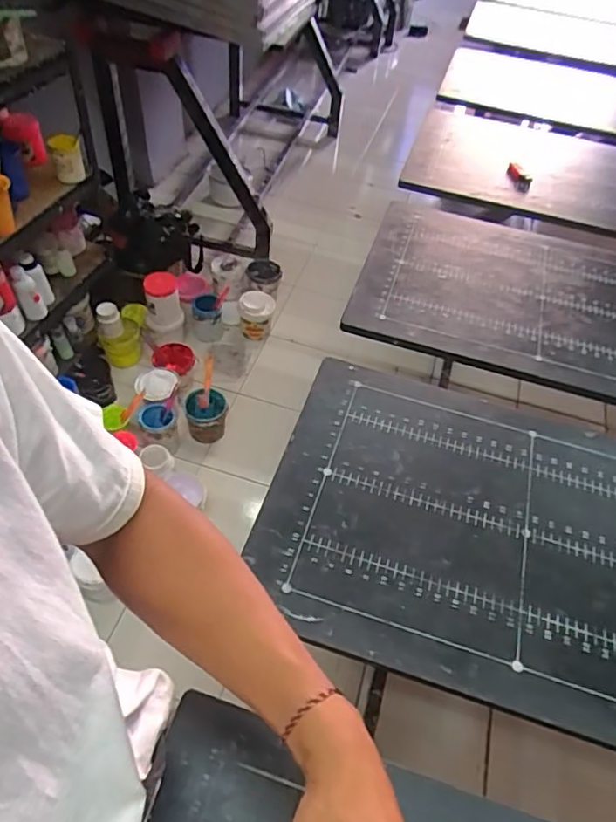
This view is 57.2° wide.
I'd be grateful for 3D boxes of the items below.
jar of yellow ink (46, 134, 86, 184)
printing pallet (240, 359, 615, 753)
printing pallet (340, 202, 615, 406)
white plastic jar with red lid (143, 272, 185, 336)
[{"bbox_3d":[-0.648,-0.680,1.528,0.081,0.097,0.100,-16,54,-18],"label":"jar of yellow ink"},{"bbox_3d":[0.245,0.148,0.670,0.577,0.017,0.387,16,53,9],"label":"printing pallet"},{"bbox_3d":[0.382,-0.199,0.973,0.569,0.029,0.398,17,51,8],"label":"printing pallet"},{"bbox_3d":[-0.472,-0.354,1.834,0.116,0.186,0.114,3,50,-4],"label":"white plastic jar with red lid"}]

